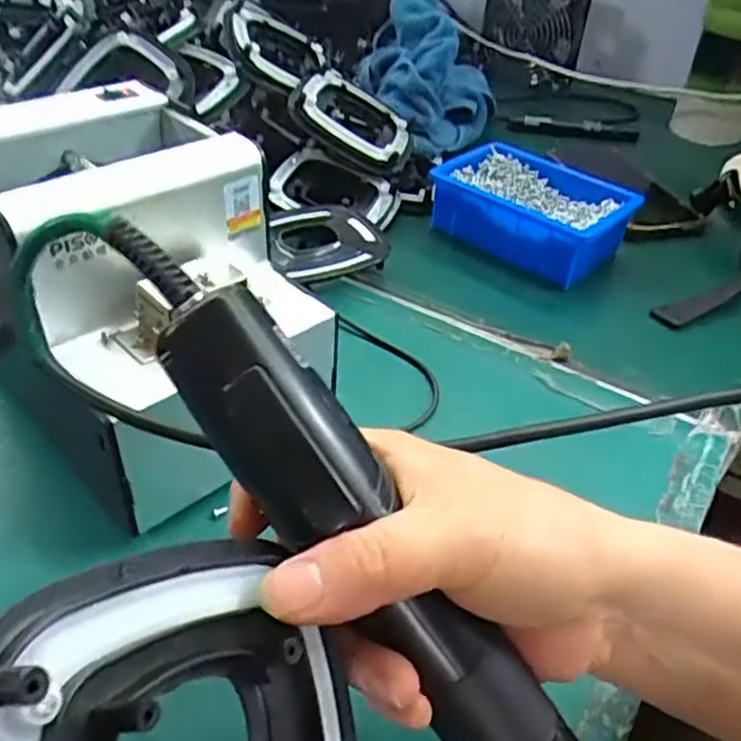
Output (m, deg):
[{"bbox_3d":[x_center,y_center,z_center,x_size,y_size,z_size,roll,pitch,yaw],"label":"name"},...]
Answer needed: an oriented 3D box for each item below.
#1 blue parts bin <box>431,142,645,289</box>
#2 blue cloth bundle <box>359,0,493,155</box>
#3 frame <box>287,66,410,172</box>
[{"bbox_3d":[0.131,-0.132,0.578,0.154,0.049,0.100,31,45,27],"label":"blue parts bin"},{"bbox_3d":[0.060,-0.301,0.713,0.132,0.117,0.180,9,40,4],"label":"blue cloth bundle"},{"bbox_3d":[-0.016,-0.217,0.619,0.107,0.030,0.079,31,49,-12],"label":"frame"}]

